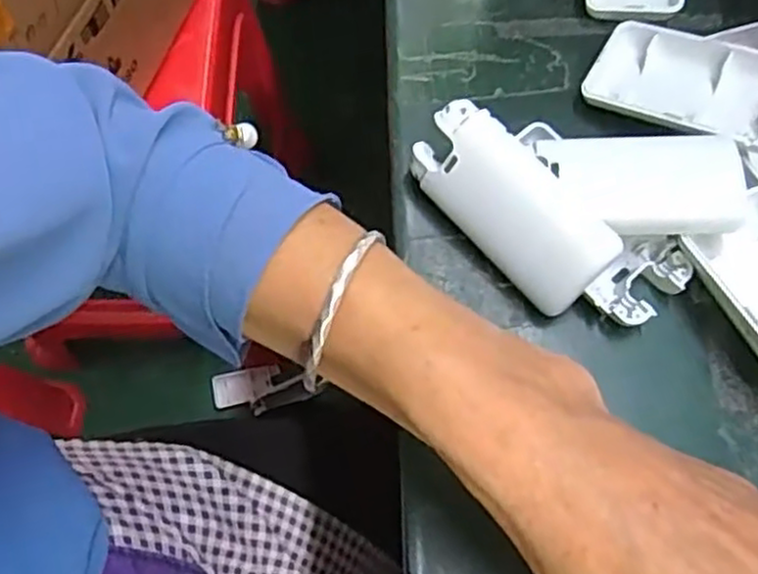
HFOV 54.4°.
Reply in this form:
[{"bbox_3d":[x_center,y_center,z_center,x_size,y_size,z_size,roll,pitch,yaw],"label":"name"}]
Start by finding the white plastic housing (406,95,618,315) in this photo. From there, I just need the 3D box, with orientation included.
[{"bbox_3d":[0.054,-0.033,0.306,0.036,0.035,0.090,-38,75,-13],"label":"white plastic housing"}]

